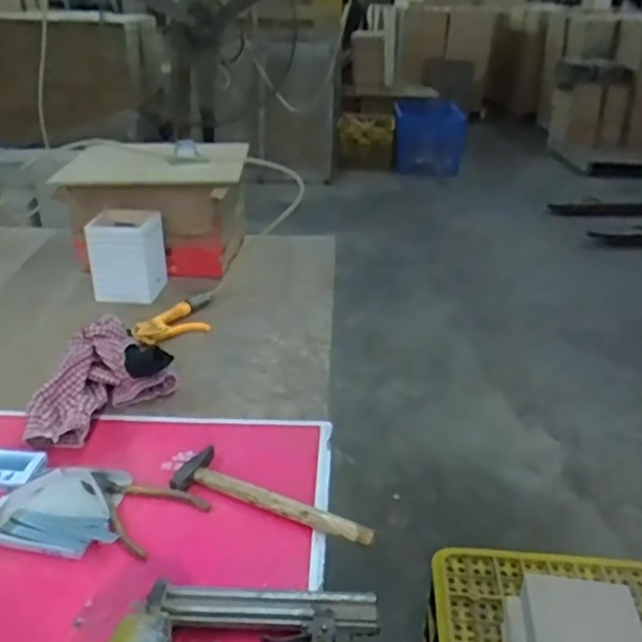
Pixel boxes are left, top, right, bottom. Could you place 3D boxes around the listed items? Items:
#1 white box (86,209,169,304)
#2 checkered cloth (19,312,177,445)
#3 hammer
[{"bbox_3d":[-0.359,-0.124,1.225,0.125,0.135,0.113,1,27,-3],"label":"white box"},{"bbox_3d":[-0.328,0.080,0.919,0.181,0.073,0.237,19,31,29],"label":"checkered cloth"},{"bbox_3d":[-0.051,0.200,0.744,0.245,0.029,0.066,15,29,22],"label":"hammer"}]

